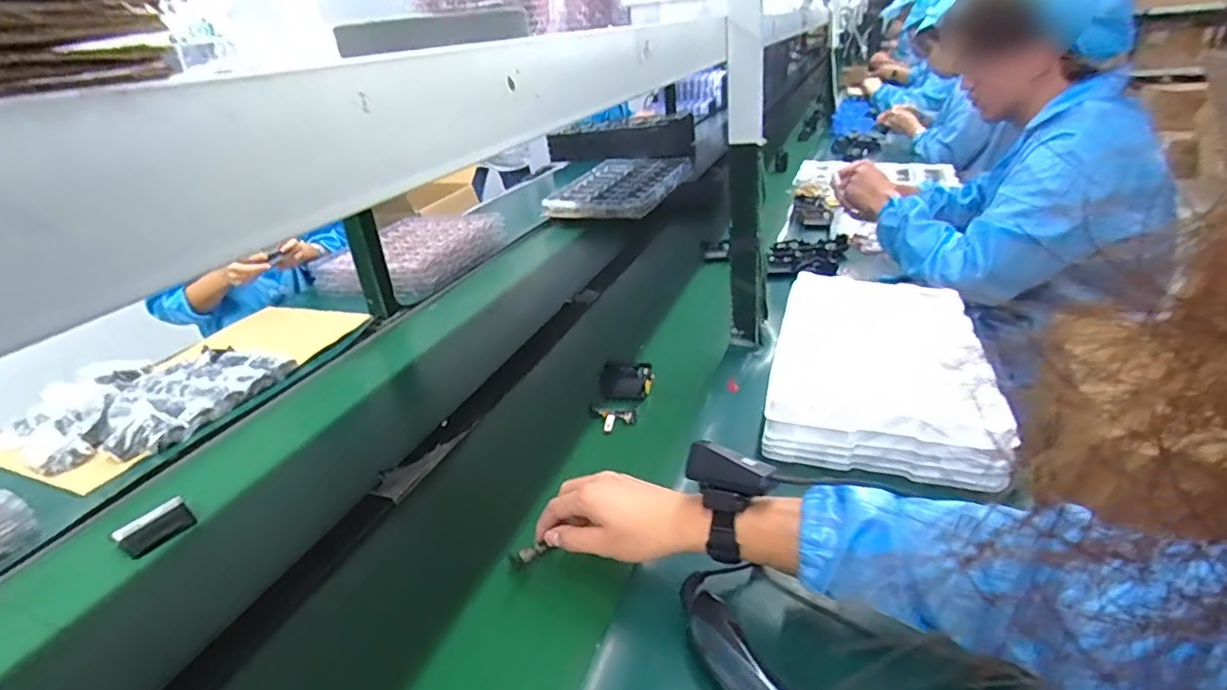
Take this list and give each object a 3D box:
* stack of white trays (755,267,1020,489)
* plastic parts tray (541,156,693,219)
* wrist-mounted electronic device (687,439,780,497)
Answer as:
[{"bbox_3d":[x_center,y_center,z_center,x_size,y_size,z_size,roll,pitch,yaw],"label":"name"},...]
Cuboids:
[{"bbox_3d":[0.355,0.025,0.833,0.252,0.085,0.427,4,29,18],"label":"stack of white trays"},{"bbox_3d":[0.044,-0.490,1.848,0.330,0.059,0.580,9,31,25],"label":"plastic parts tray"},{"bbox_3d":[0.098,0.102,0.498,0.071,0.032,0.026,15,3,36],"label":"wrist-mounted electronic device"}]

